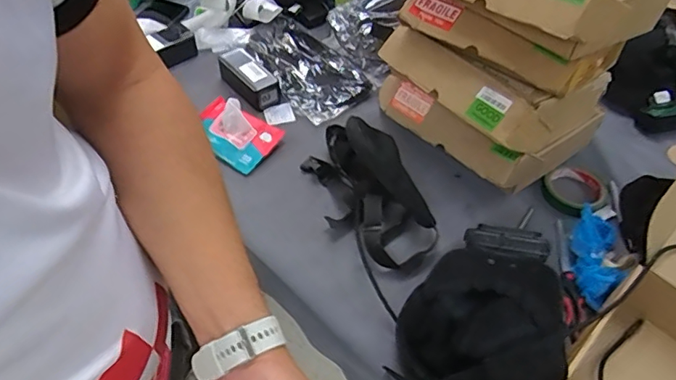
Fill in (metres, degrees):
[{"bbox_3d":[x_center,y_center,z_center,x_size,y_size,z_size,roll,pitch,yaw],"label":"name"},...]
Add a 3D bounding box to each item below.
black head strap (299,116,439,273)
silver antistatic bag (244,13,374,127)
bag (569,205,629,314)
[{"bbox_3d":[0.043,-0.004,0.732,0.137,0.082,0.273,-15,52,-15],"label":"black head strap"},{"bbox_3d":[-0.070,-0.245,0.942,0.143,0.019,0.287,-28,56,-24],"label":"silver antistatic bag"},{"bbox_3d":[0.347,0.091,0.678,0.059,0.052,0.138,18,51,12],"label":"bag"}]

